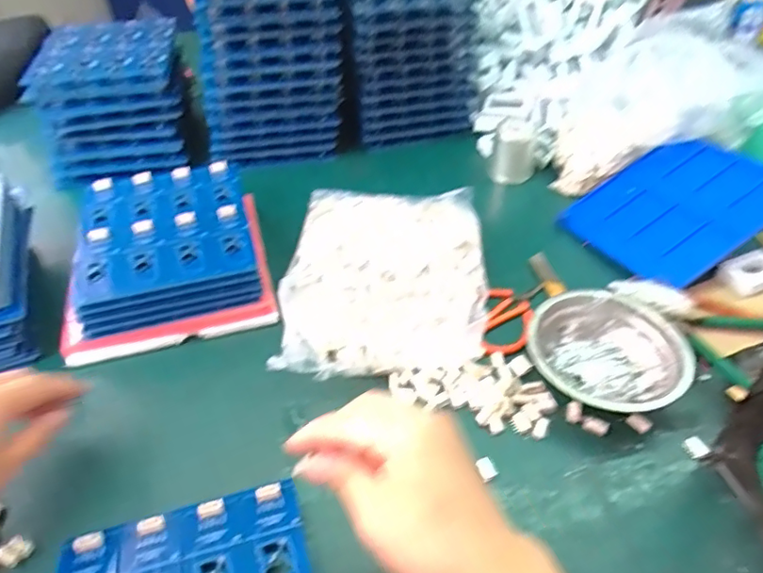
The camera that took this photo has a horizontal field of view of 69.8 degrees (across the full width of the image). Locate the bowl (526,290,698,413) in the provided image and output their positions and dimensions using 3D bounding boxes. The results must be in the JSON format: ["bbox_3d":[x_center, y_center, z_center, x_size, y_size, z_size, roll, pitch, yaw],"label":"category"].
[{"bbox_3d":[0.192,0.059,0.470,0.129,0.037,0.115,22,48,23],"label":"bowl"}]

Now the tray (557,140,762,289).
[{"bbox_3d":[0.320,-0.090,0.598,0.188,0.012,0.166,-34,45,-5],"label":"tray"}]

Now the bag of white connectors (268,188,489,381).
[{"bbox_3d":[0.005,-0.012,0.542,0.188,0.038,0.244,3,43,4],"label":"bag of white connectors"}]

